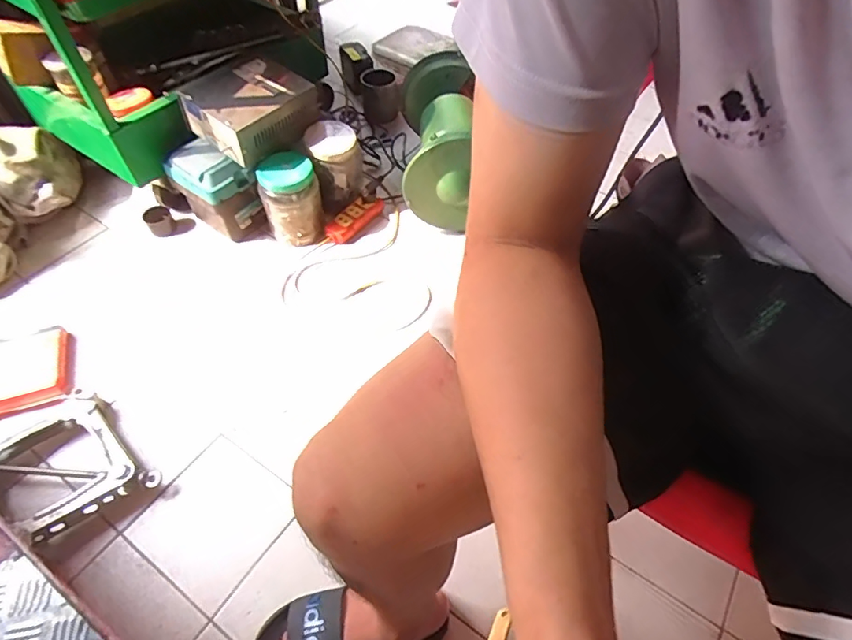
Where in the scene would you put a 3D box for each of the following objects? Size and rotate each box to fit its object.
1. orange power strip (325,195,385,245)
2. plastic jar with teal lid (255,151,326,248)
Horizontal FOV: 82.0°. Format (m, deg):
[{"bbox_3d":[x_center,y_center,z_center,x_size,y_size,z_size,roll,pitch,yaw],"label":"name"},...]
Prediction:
[{"bbox_3d":[-0.164,-0.238,1.143,0.046,0.050,0.167,31,58,19],"label":"orange power strip"},{"bbox_3d":[-0.290,-0.256,1.064,0.119,0.191,0.092,-15,55,-13],"label":"plastic jar with teal lid"}]

